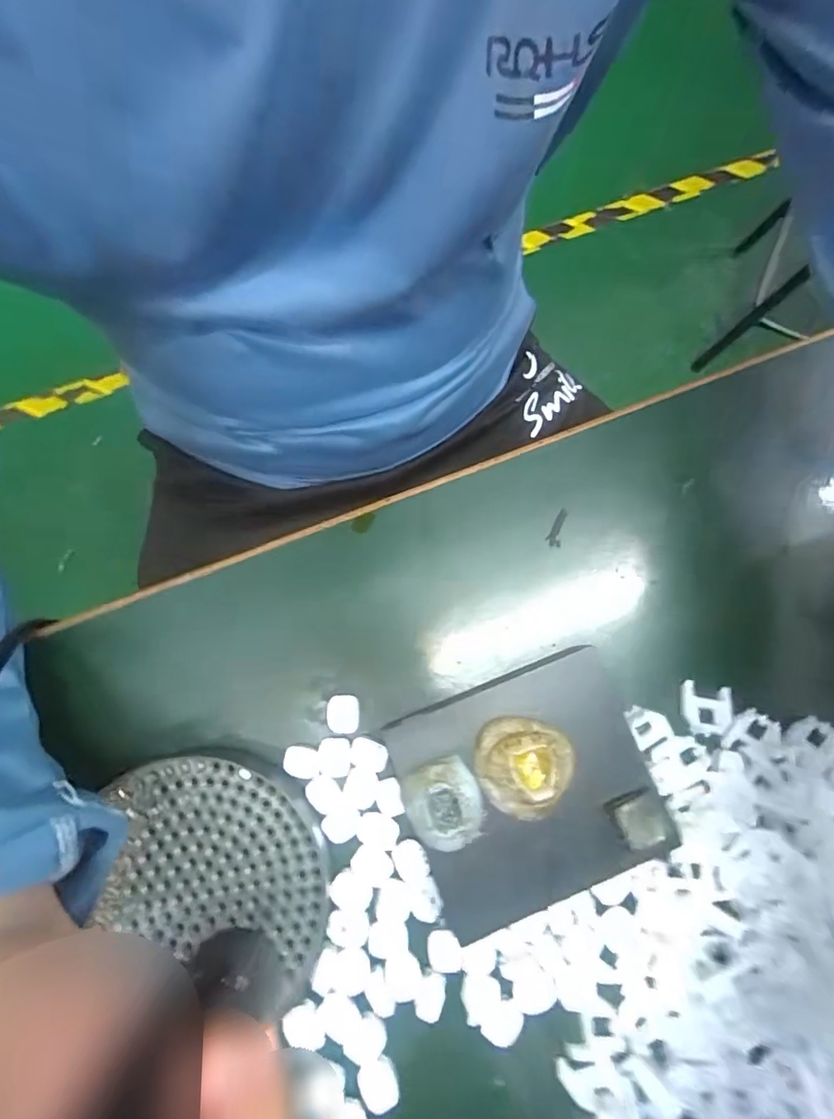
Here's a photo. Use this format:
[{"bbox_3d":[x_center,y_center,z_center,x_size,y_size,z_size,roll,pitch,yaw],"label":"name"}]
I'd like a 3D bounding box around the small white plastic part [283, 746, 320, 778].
[{"bbox_3d":[-0.053,0.093,0.234,0.016,0.004,0.014,1,80,-1],"label":"small white plastic part"}]

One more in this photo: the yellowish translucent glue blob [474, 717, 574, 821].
[{"bbox_3d":[0.045,0.089,0.219,0.040,0.016,0.039,4,80,0],"label":"yellowish translucent glue blob"}]

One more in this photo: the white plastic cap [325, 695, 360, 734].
[{"bbox_3d":[-0.035,0.072,0.239,0.015,0.005,0.017,-2,80,-1],"label":"white plastic cap"}]

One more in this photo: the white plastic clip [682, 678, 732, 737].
[{"bbox_3d":[0.140,0.072,0.249,0.023,0.010,0.024,13,80,2],"label":"white plastic clip"}]

